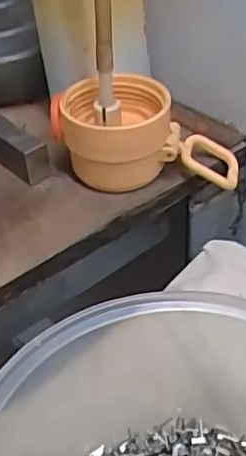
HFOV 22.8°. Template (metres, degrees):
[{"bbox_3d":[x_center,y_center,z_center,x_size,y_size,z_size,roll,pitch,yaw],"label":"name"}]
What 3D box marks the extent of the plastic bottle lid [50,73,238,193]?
[{"bbox_3d":[0.013,-0.058,0.367,0.108,0.054,0.056,-6,41,-4],"label":"plastic bottle lid"}]

